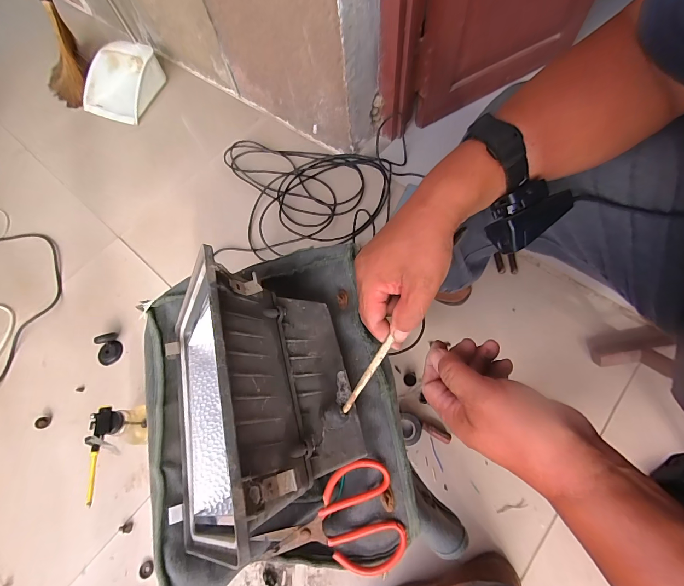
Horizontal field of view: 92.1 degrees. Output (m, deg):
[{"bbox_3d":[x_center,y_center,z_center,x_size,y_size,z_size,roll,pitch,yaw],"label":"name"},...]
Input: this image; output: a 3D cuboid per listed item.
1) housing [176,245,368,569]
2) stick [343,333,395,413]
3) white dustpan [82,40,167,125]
[{"bbox_3d":[-0.101,0.094,0.331,0.204,0.155,0.229,-16,66,-2],"label":"housing"},{"bbox_3d":[0.025,0.079,0.315,0.007,0.005,0.088,34,101,15],"label":"stick"},{"bbox_3d":[-0.777,-0.752,1.170,0.226,0.112,0.270,24,71,15],"label":"white dustpan"}]

